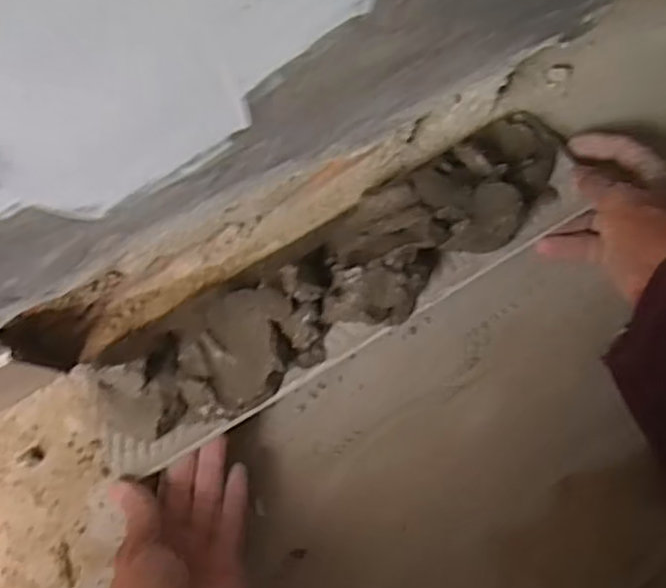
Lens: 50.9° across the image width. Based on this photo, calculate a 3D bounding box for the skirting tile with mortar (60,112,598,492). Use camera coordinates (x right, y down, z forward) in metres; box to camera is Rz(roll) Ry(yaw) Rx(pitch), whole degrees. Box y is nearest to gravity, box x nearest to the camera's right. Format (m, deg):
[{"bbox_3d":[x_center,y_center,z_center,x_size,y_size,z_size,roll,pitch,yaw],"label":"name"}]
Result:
[{"bbox_3d":[0.008,-0.009,0.477,0.375,0.064,0.091,-31,85,-8],"label":"skirting tile with mortar"}]

